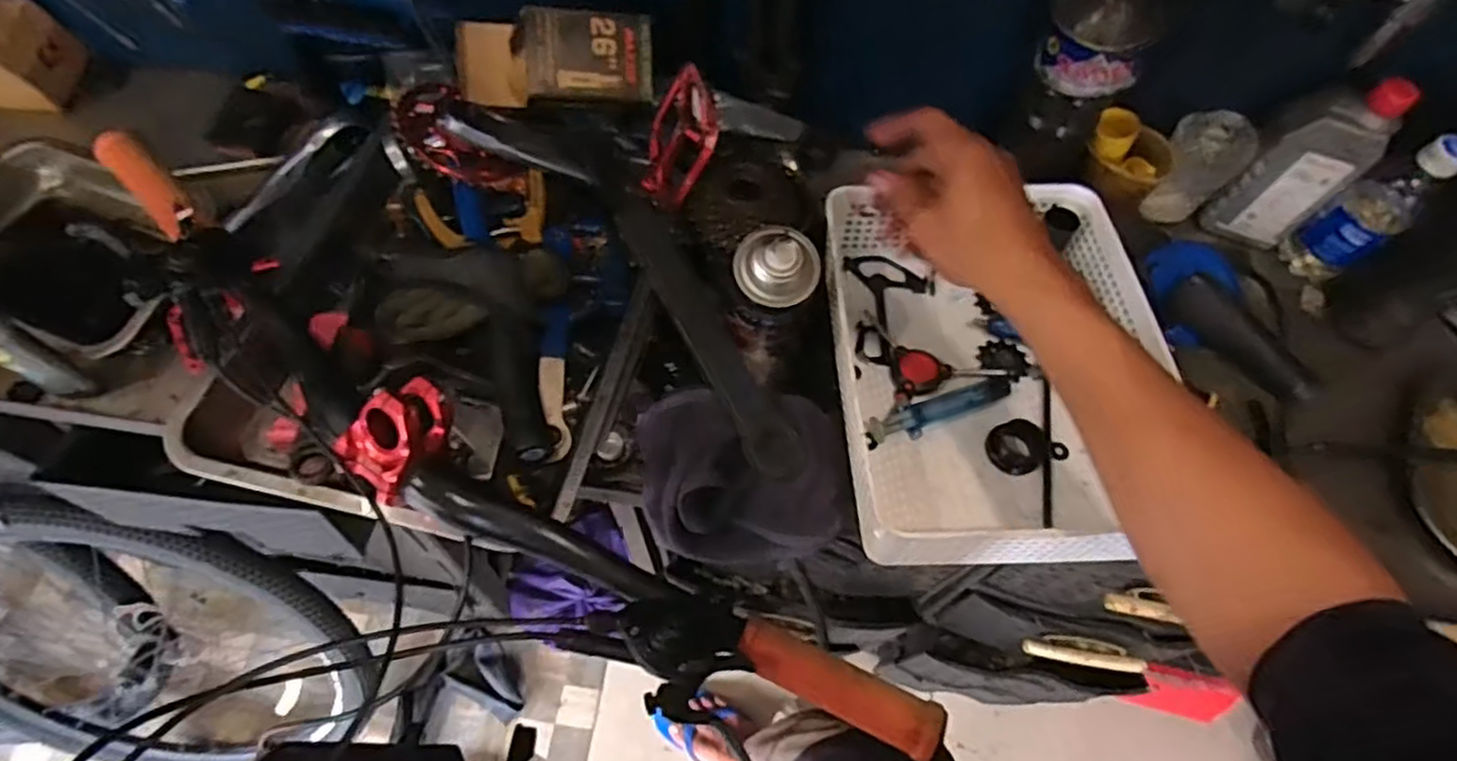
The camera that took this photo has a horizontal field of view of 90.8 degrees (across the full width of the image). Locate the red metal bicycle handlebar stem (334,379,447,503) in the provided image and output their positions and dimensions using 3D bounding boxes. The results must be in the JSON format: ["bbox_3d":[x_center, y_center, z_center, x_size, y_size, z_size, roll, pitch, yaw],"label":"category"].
[{"bbox_3d":[-0.214,0.033,0.459,0.051,0.046,0.074,30,66,13],"label":"red metal bicycle handlebar stem"}]

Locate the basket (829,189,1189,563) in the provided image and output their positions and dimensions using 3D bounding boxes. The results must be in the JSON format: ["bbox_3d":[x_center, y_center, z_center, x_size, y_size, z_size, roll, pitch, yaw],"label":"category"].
[{"bbox_3d":[0.218,-0.014,0.601,0.246,0.085,0.333,0,63,-1],"label":"basket"}]

